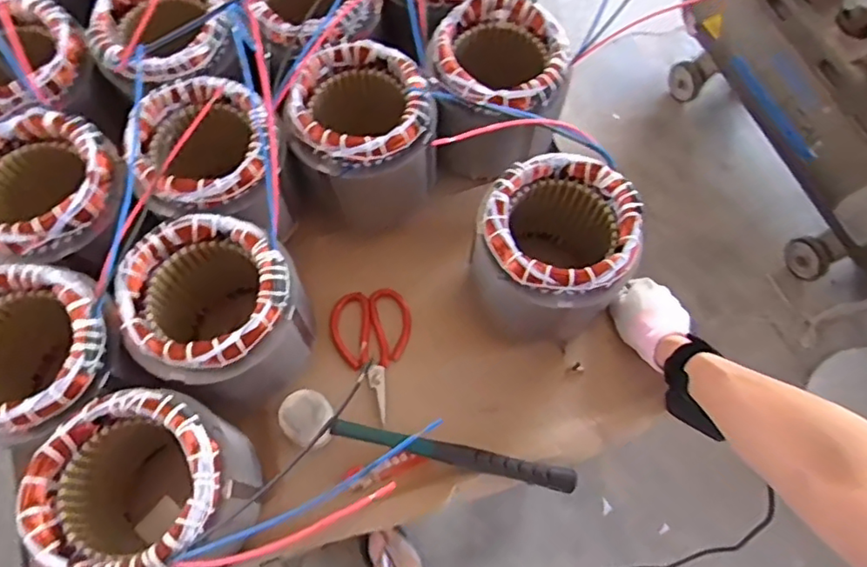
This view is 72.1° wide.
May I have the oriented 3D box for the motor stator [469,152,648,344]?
[{"bbox_3d":[0.118,-0.027,0.606,0.134,0.158,0.138,1,67,-3],"label":"motor stator"}]

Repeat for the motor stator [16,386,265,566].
[{"bbox_3d":[-0.235,0.176,0.507,0.150,0.142,0.137,1,67,-3],"label":"motor stator"}]

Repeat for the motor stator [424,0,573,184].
[{"bbox_3d":[0.065,-0.207,0.688,0.140,0.180,0.146,1,67,-3],"label":"motor stator"}]

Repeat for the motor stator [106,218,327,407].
[{"bbox_3d":[-0.201,0.031,0.565,0.149,0.125,0.143,1,67,-3],"label":"motor stator"}]

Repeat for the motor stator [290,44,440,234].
[{"bbox_3d":[-0.078,-0.147,0.661,0.141,0.174,0.138,1,67,-3],"label":"motor stator"}]

